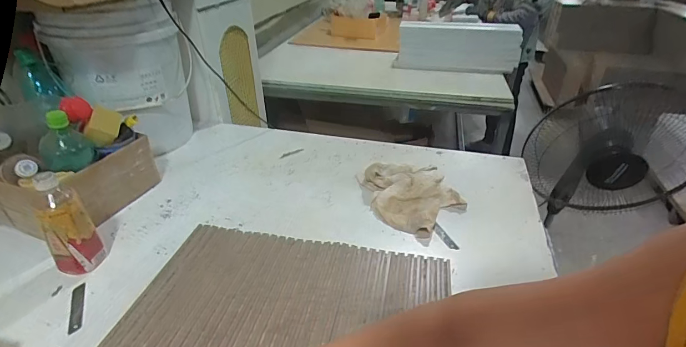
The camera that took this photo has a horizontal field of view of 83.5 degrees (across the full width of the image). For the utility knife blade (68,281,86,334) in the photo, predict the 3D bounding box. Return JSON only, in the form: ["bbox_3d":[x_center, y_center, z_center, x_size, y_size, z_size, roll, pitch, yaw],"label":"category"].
[{"bbox_3d":[-0.420,0.210,0.607,0.019,0.004,0.096,-13,34,-22],"label":"utility knife blade"}]

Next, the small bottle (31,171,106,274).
[{"bbox_3d":[-0.457,0.087,0.638,0.063,0.178,0.058,-1,32,-3],"label":"small bottle"}]

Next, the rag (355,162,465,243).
[{"bbox_3d":[0.143,0.033,0.851,0.232,0.064,0.190,27,40,36],"label":"rag"}]

